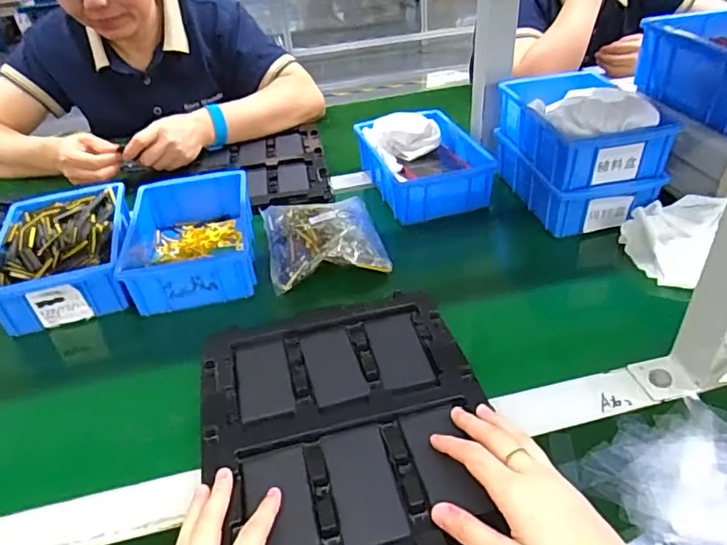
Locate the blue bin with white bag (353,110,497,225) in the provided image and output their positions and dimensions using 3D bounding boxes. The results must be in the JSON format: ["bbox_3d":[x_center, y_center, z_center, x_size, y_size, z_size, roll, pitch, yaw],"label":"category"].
[{"bbox_3d":[0.082,-0.153,0.756,0.140,0.074,0.193,-14,38,-12],"label":"blue bin with white bag"}]

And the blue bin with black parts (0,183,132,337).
[{"bbox_3d":[-0.350,-0.028,0.650,0.144,0.059,0.212,-13,38,-10],"label":"blue bin with black parts"}]

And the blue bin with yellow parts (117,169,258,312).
[{"bbox_3d":[-0.205,-0.045,0.660,0.136,0.059,0.215,-10,37,-7],"label":"blue bin with yellow parts"}]

